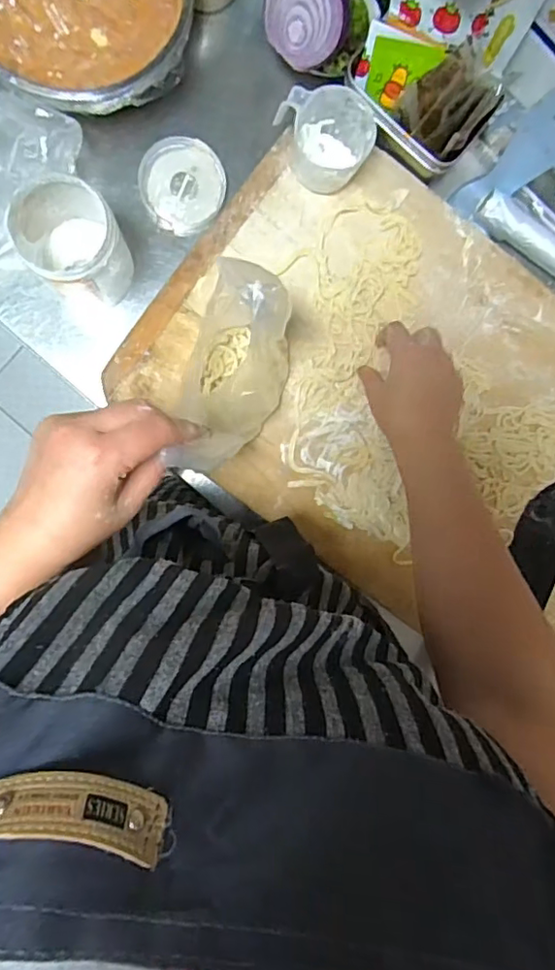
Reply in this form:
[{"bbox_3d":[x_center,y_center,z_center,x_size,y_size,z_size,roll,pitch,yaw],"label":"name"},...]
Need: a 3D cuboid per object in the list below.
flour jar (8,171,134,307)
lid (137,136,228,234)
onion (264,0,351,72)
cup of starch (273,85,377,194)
[{"bbox_3d":[-0.180,-0.214,0.513,0.076,0.107,0.086,-44,96,-3],"label":"flour jar"},{"bbox_3d":[-0.096,-0.302,0.574,0.082,0.015,0.087,9,91,-7],"label":"lid"},{"bbox_3d":[0.028,-0.426,0.515,0.075,0.042,0.073,25,132,-3],"label":"onion"},{"bbox_3d":[0.045,-0.311,0.523,0.083,0.058,0.080,0,92,-6],"label":"cup of starch"}]

